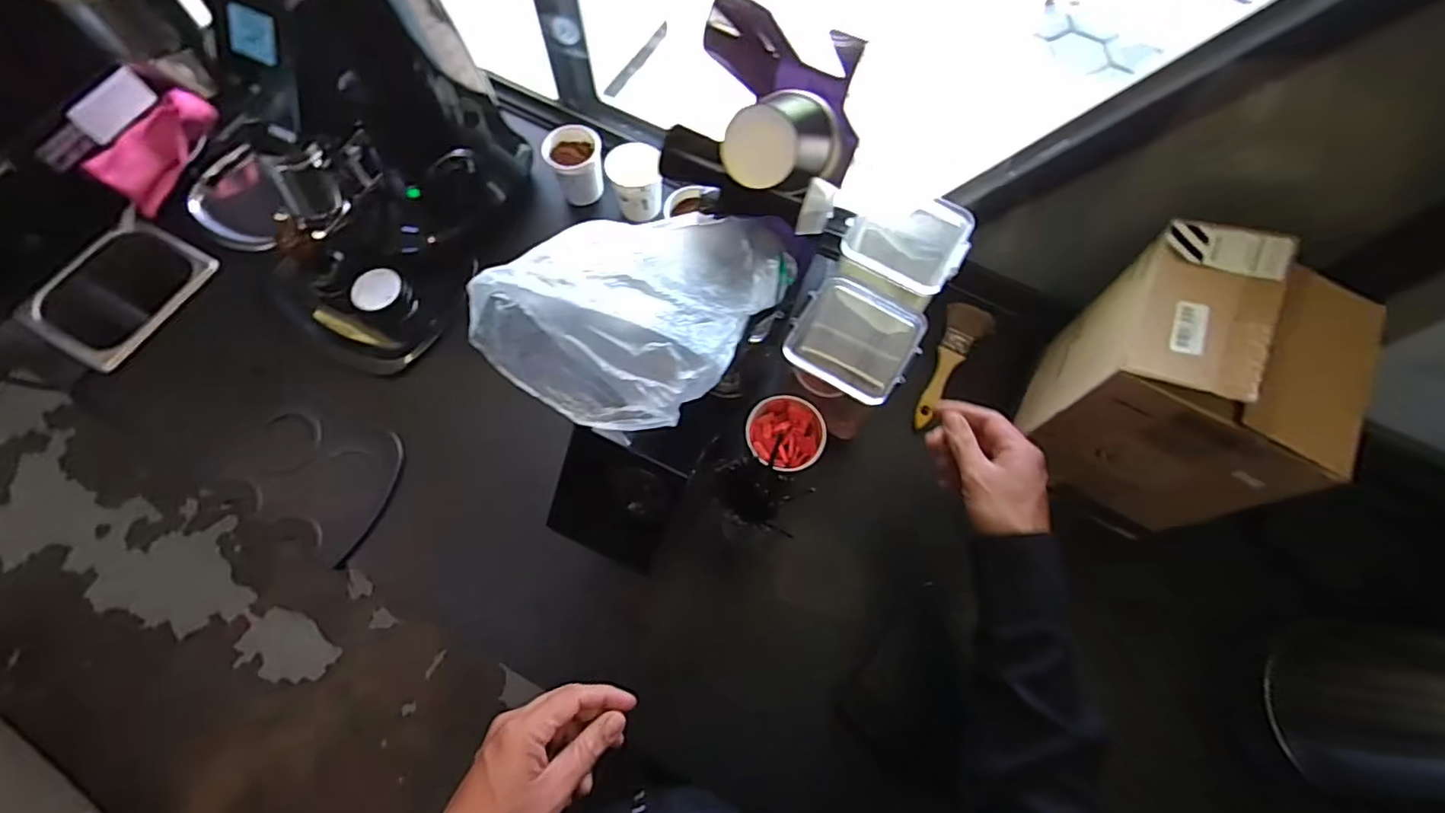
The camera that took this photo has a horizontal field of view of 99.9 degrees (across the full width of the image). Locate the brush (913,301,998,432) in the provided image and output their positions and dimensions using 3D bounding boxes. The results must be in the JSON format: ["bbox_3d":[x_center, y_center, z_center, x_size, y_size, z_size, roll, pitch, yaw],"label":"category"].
[{"bbox_3d":[0.268,-0.049,0.724,0.055,0.021,0.172,29,73,9],"label":"brush"}]

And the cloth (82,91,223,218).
[{"bbox_3d":[-0.733,-0.339,0.793,0.089,0.029,0.160,41,79,-22],"label":"cloth"}]

